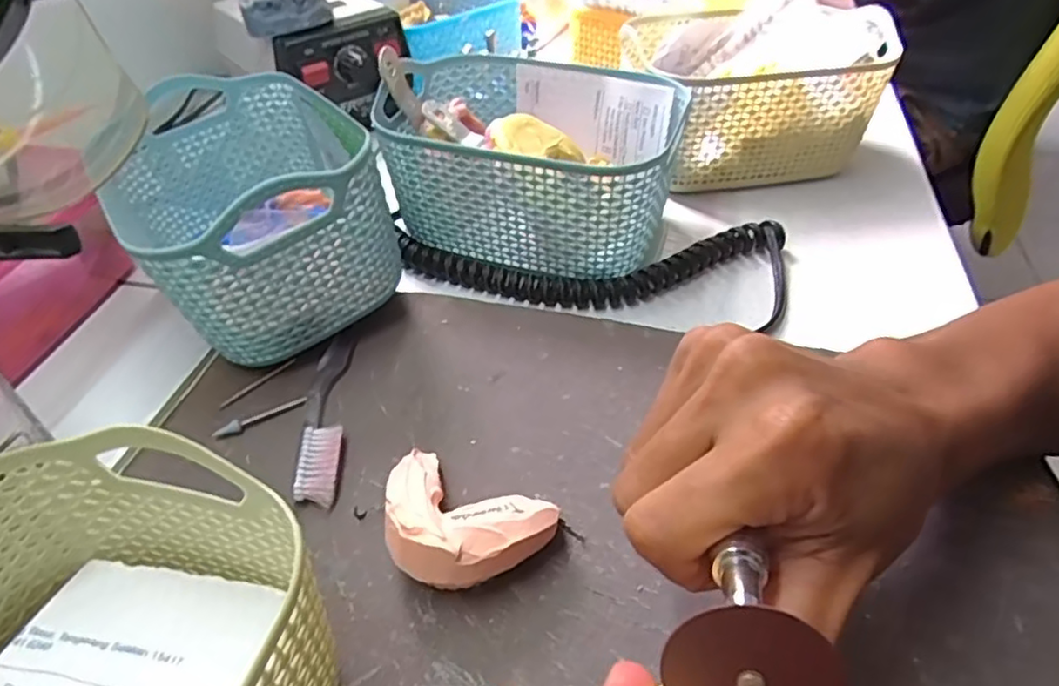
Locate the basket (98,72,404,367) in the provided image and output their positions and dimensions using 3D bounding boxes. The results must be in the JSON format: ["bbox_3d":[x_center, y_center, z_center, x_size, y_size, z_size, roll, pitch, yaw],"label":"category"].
[{"bbox_3d":[-0.151,-0.074,0.347,0.110,0.096,0.171,-25,50,-23],"label":"basket"}]

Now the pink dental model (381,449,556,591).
[{"bbox_3d":[-0.027,0.070,0.244,0.065,0.033,0.045,20,48,19],"label":"pink dental model"}]

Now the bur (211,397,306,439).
[{"bbox_3d":[-0.126,0.034,0.304,0.043,0.004,0.008,-21,48,-20],"label":"bur"}]

